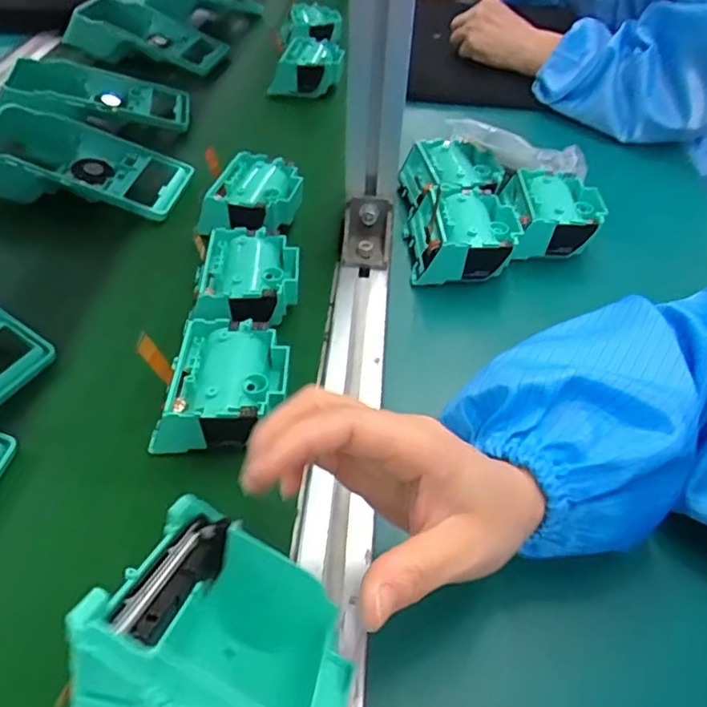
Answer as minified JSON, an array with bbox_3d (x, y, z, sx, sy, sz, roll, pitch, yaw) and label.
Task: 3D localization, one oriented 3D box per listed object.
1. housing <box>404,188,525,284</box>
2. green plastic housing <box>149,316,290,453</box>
[{"bbox_3d":[0.083,-0.087,0.444,0.080,0.045,0.086,1,48,-2],"label":"housing"},{"bbox_3d":[-0.075,0.022,0.344,0.071,0.040,0.090,4,48,1],"label":"green plastic housing"}]

